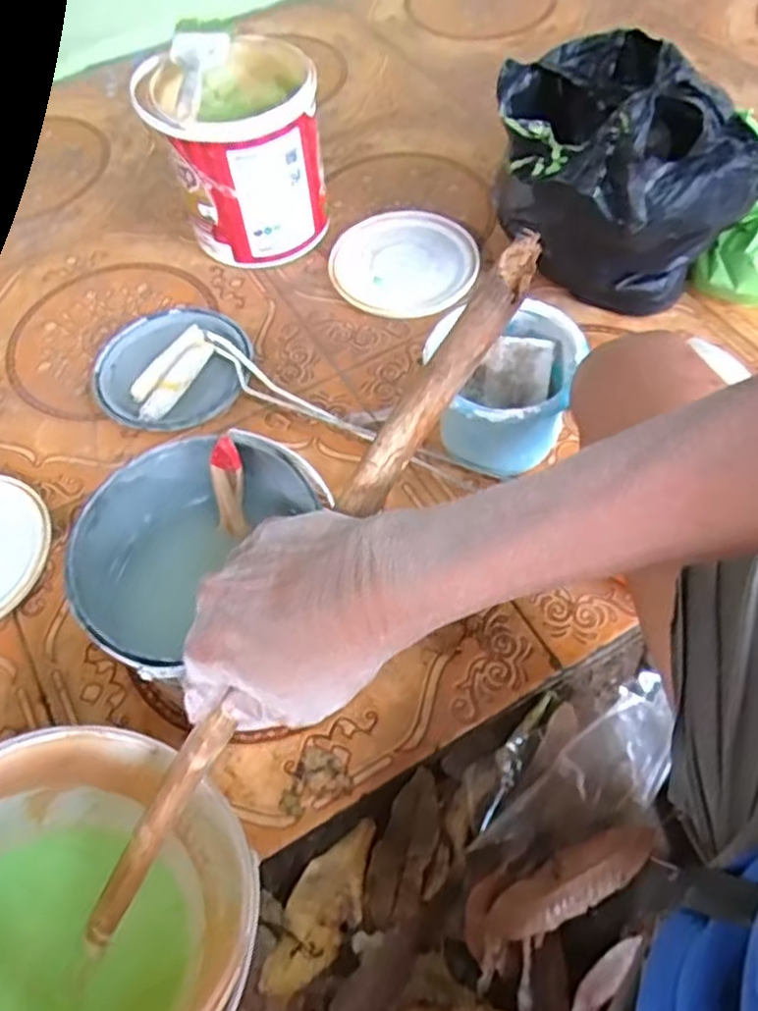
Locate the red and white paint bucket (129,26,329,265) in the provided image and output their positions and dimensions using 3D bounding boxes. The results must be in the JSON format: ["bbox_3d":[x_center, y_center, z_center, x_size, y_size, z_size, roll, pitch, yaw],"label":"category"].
[{"bbox_3d":[-0.165,-0.427,0.878,0.181,0.204,0.183,-2,58,3],"label":"red and white paint bucket"}]

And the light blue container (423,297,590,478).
[{"bbox_3d":[0.124,-0.100,0.696,0.129,0.125,0.125,-2,58,3],"label":"light blue container"}]

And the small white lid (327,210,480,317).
[{"bbox_3d":[0.030,-0.305,0.907,0.180,0.018,0.166,-2,58,3],"label":"small white lid"}]

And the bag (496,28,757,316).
[{"bbox_3d":[0.259,-0.335,0.777,0.180,0.235,0.269,-41,64,-19],"label":"bag"}]

